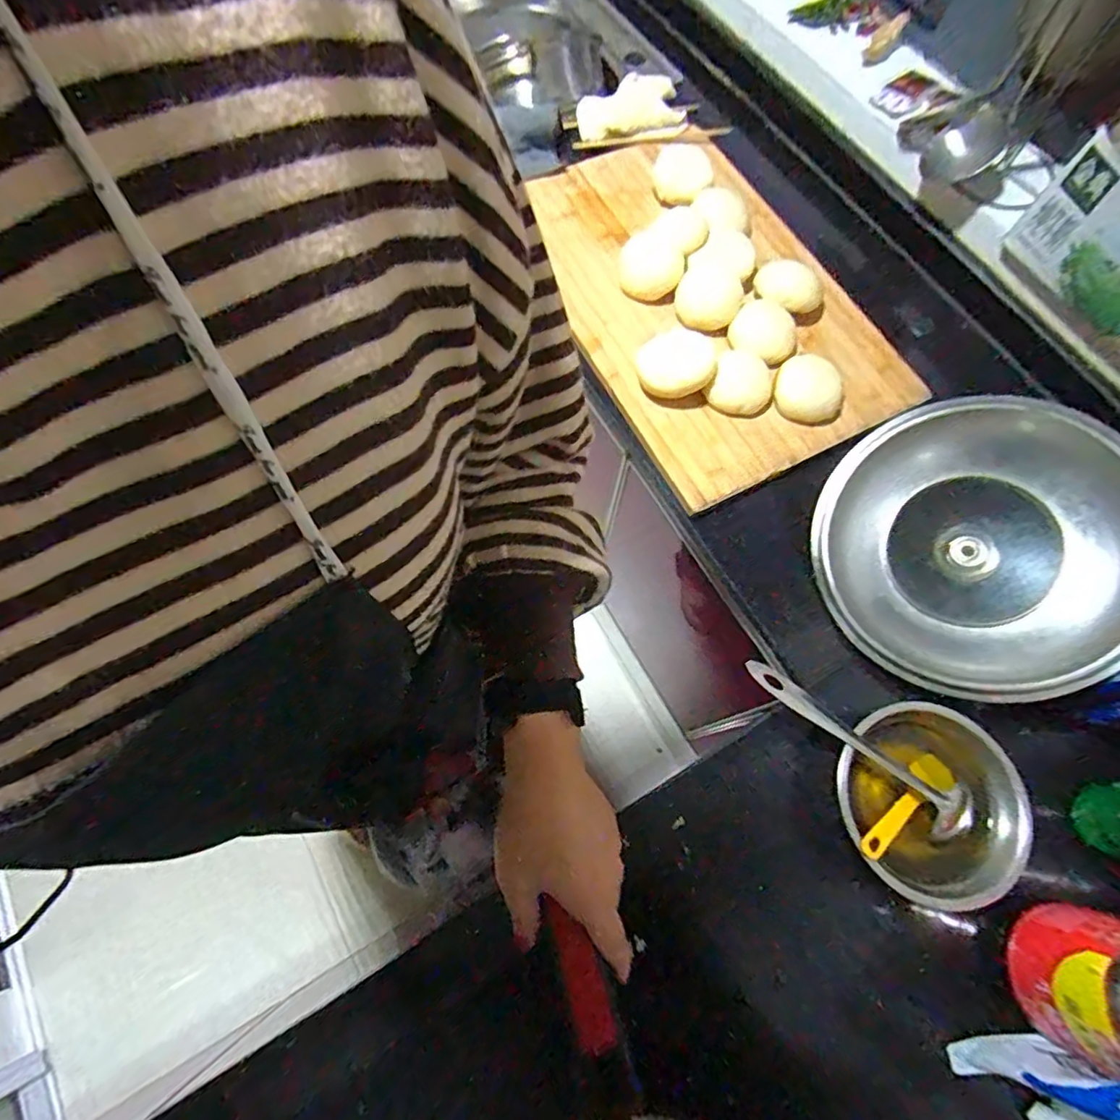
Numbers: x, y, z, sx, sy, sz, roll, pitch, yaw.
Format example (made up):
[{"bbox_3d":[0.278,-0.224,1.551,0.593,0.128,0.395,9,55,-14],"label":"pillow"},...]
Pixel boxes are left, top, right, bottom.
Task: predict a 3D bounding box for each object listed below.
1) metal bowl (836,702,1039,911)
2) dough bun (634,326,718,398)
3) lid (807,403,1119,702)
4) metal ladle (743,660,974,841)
[{"bbox_3d":[0.332,0.220,0.531,0.156,0.076,0.145,1,69,-1],"label":"metal bowl"},{"bbox_3d":[0.136,-0.240,0.695,0.085,0.035,0.098,-6,69,-4],"label":"dough bun"},{"bbox_3d":[0.426,-0.012,0.596,0.291,0.048,0.286,-5,78,24],"label":"lid"},{"bbox_3d":[0.273,0.159,0.529,0.228,0.038,0.047,40,73,13],"label":"metal ladle"}]

